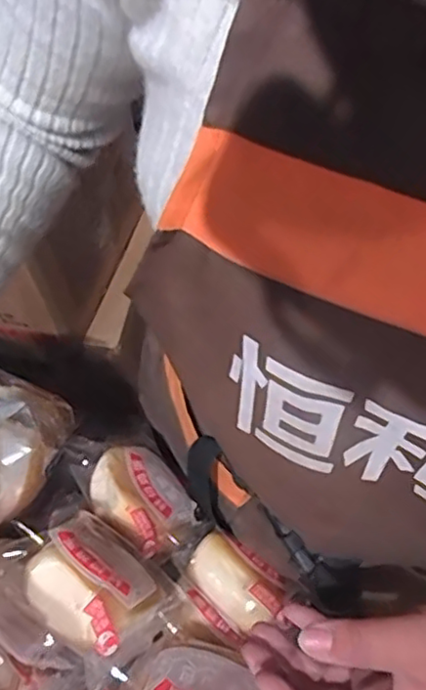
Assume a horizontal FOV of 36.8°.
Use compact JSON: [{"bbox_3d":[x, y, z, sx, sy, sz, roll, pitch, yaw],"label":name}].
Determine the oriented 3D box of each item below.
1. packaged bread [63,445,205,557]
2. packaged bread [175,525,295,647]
[{"bbox_3d":[-0.061,0.127,0.538,0.075,0.058,0.108,-38,67,-17],"label":"packaged bread"},{"bbox_3d":[0.010,0.180,0.493,0.088,0.030,0.059,38,69,19],"label":"packaged bread"}]

